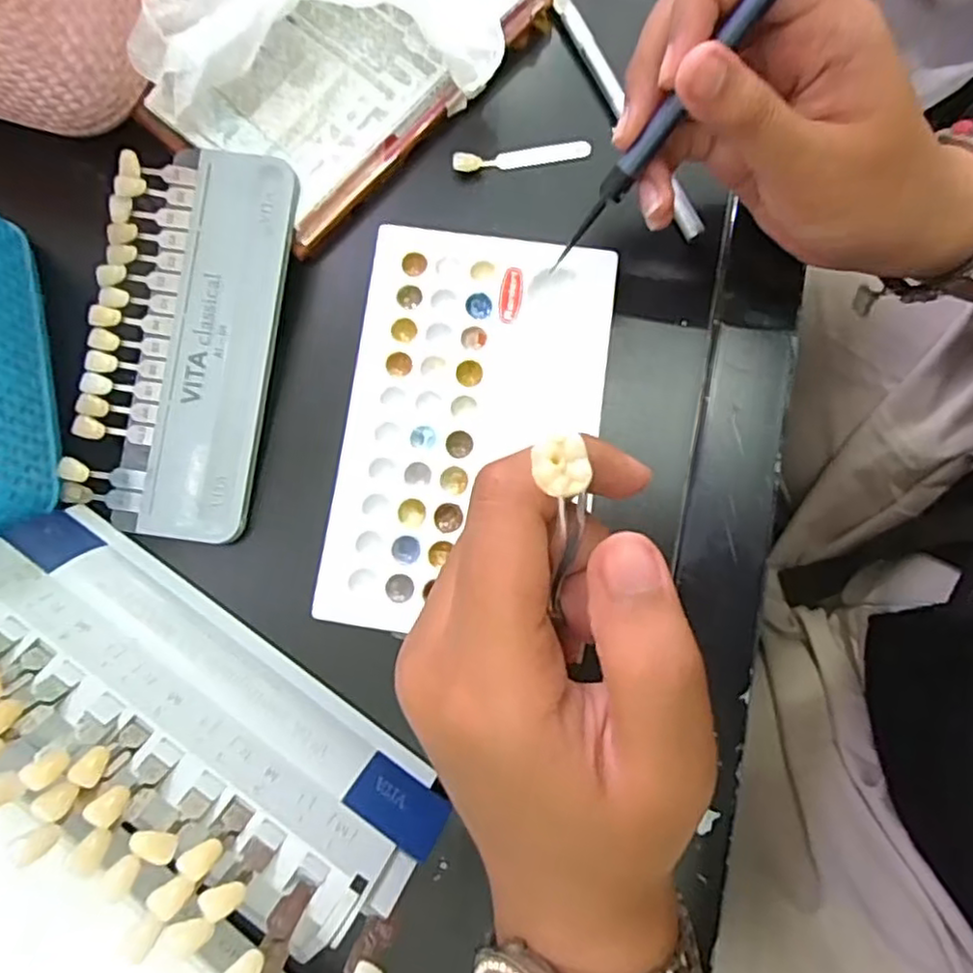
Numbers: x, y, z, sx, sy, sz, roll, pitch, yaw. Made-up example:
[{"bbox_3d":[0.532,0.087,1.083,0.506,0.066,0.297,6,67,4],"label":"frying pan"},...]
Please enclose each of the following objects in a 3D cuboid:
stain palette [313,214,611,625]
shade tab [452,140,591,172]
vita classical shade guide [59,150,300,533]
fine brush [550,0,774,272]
[{"bbox_3d":[-0.006,-0.022,0.251,0.092,0.008,0.148,8,80,1],"label":"stain palette"},{"bbox_3d":[0.015,-0.135,0.278,0.056,0.008,0.007,-8,80,-2],"label":"shade tab"},{"bbox_3d":[-0.114,-0.055,0.249,0.066,0.012,0.142,7,80,1],"label":"vita classical shade guide"},{"bbox_3d":[0.068,-0.127,0.194,0.007,0.005,0.152,48,124,8],"label":"fine brush"}]

